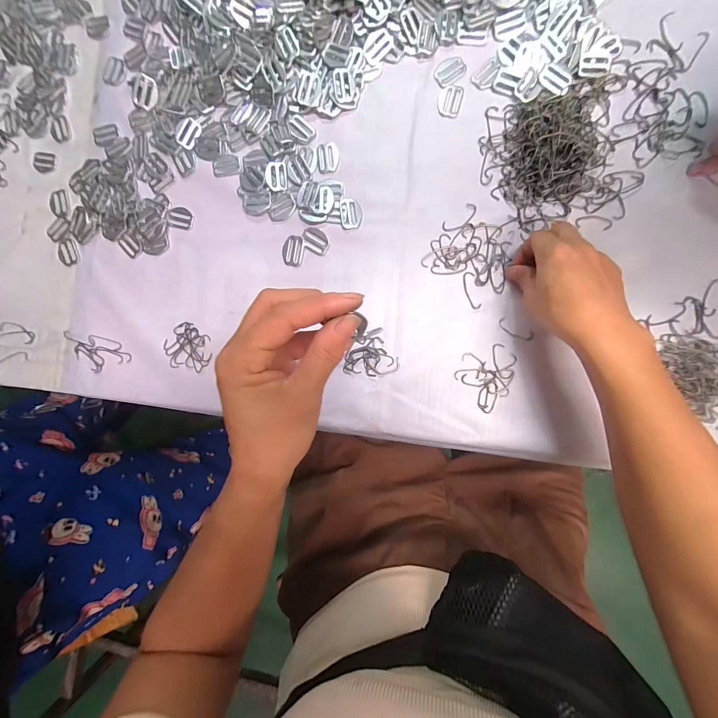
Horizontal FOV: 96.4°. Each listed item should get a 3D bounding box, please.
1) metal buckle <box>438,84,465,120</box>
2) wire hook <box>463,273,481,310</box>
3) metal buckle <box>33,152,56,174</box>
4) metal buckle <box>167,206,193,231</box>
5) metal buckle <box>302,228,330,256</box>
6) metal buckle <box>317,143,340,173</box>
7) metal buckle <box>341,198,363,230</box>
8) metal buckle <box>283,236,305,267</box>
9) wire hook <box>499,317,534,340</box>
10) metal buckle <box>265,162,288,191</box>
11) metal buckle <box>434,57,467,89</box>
[{"bbox_3d":[0.098,-0.276,0.343,0.026,0.004,0.034,8,91,7],"label":"metal buckle"},{"bbox_3d":[0.117,-0.071,0.333,0.013,0.004,0.040,-11,89,6],"label":"wire hook"},{"bbox_3d":[-0.390,-0.243,0.396,0.030,0.004,0.025,11,91,7],"label":"metal buckle"},{"bbox_3d":[-0.208,-0.165,0.374,0.029,0.004,0.024,11,91,7],"label":"metal buckle"},{"bbox_3d":[-0.048,-0.131,0.353,0.031,0.004,0.023,33,93,6],"label":"metal buckle"},{"bbox_3d":[-0.034,-0.226,0.359,0.025,0.004,0.034,-4,89,7],"label":"metal buckle"},{"bbox_3d":[-0.008,-0.159,0.351,0.024,0.004,0.033,-3,89,7],"label":"metal buckle"},{"bbox_3d":[-0.073,-0.120,0.356,0.023,0.004,0.032,6,90,7],"label":"metal buckle"},{"bbox_3d":[0.160,-0.029,0.328,0.037,0.004,0.013,30,93,6],"label":"wire hook"},{"bbox_3d":[-0.092,-0.203,0.357,0.024,0.004,0.033,-7,89,7],"label":"metal buckle"},{"bbox_3d":[0.096,-0.304,0.338,0.032,0.004,0.026,-32,86,6],"label":"metal buckle"}]

